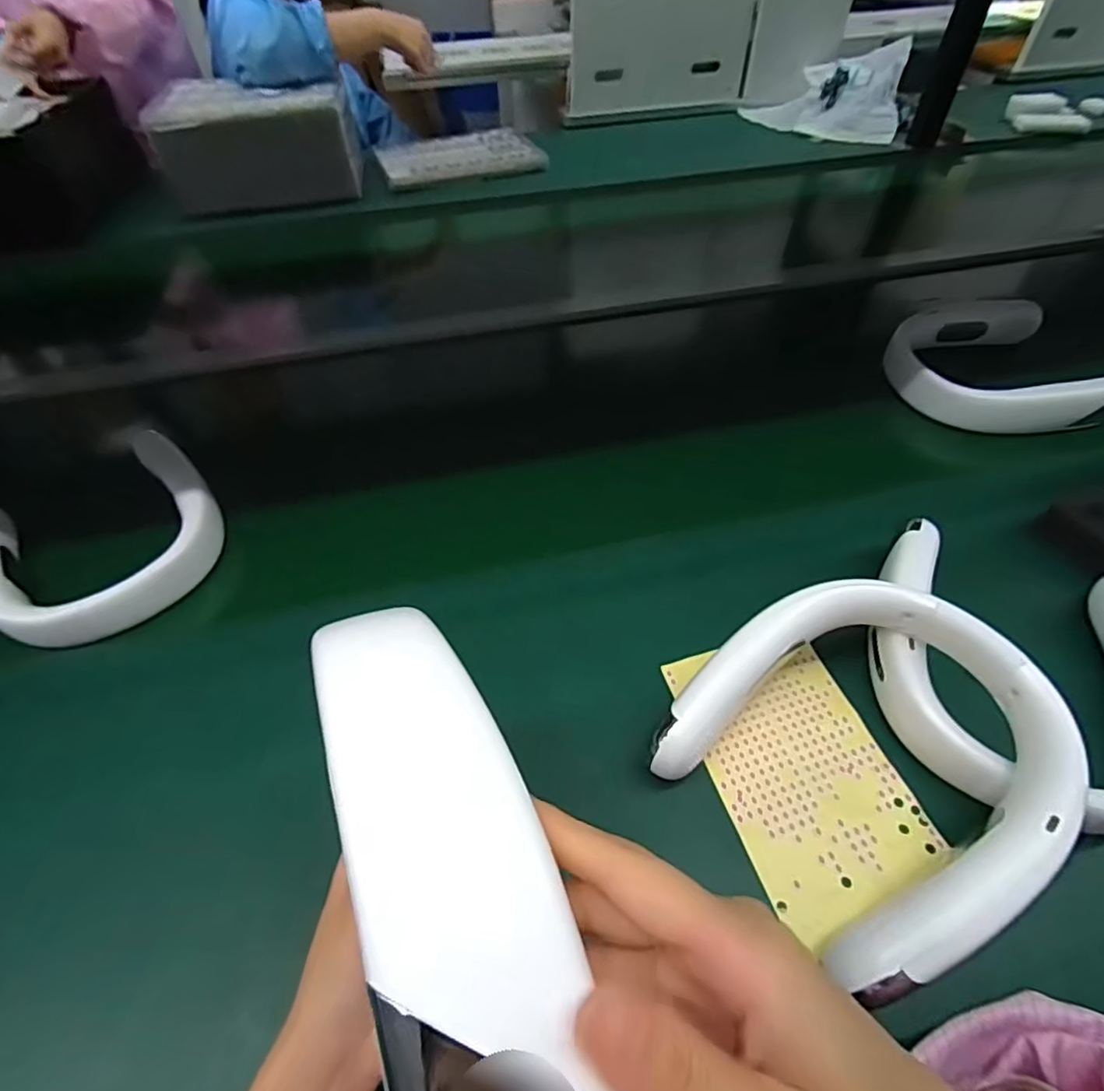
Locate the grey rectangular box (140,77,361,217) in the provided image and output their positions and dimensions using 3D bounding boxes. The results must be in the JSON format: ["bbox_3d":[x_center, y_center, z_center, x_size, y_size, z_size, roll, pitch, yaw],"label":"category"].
[{"bbox_3d":[-0.536,-0.777,1.090,0.338,0.150,0.250,-7,54,-2],"label":"grey rectangular box"}]

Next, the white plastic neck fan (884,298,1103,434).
[{"bbox_3d":[0.488,-0.205,0.641,0.192,0.068,0.203,0,55,3],"label":"white plastic neck fan"}]

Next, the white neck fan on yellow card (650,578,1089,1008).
[{"bbox_3d":[0.178,0.118,0.339,0.179,0.086,0.172,-37,61,-21],"label":"white neck fan on yellow card"}]

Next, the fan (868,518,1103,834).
[{"bbox_3d":[0.315,0.083,0.381,0.180,0.046,0.201,19,58,16],"label":"fan"}]

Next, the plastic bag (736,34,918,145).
[{"bbox_3d":[0.597,-0.994,1.266,0.324,0.109,0.269,12,56,11],"label":"plastic bag"}]

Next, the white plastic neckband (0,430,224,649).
[{"bbox_3d":[-0.393,-0.006,0.500,0.192,0.051,0.182,-25,57,-14],"label":"white plastic neckband"}]

